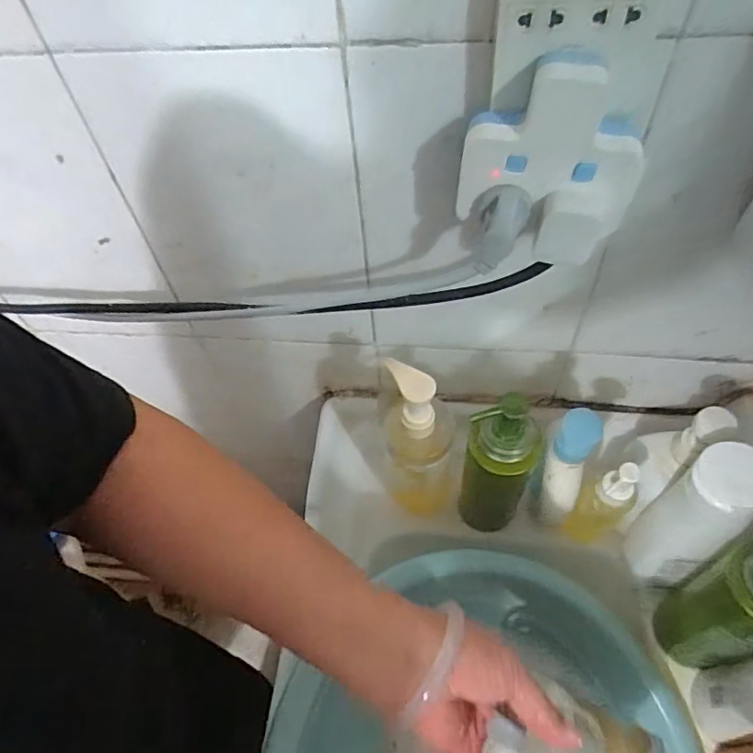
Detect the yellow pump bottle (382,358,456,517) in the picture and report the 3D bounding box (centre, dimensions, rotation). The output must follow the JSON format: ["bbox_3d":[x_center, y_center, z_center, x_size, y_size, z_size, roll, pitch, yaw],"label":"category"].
[{"bbox_3d":[0.040,0.069,0.530,0.068,0.232,0.060,-2,54,3],"label":"yellow pump bottle"}]

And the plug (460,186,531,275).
[{"bbox_3d":[0.077,-0.098,0.367,0.042,0.048,0.031,11,56,13],"label":"plug"}]

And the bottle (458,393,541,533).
[{"bbox_3d":[0.108,0.081,0.498,0.059,0.229,0.059,-2,54,3],"label":"bottle"}]

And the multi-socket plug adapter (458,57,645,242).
[{"bbox_3d":[0.108,-0.142,0.333,0.106,0.093,0.030,12,56,14],"label":"multi-socket plug adapter"}]

